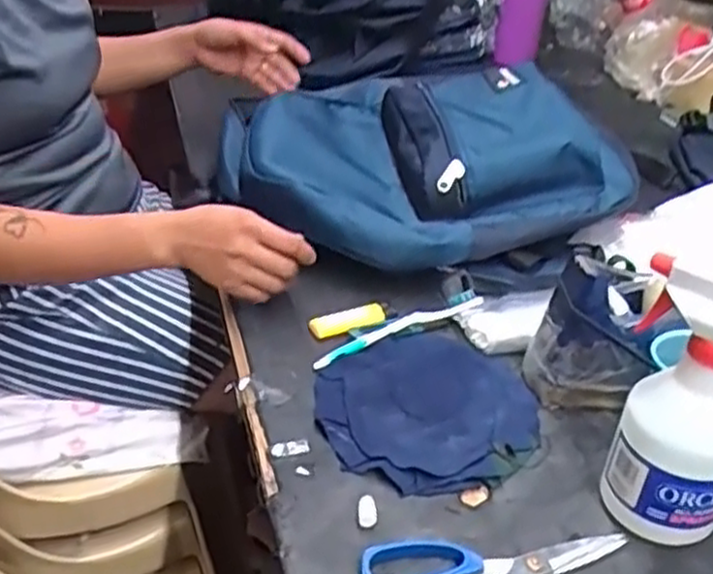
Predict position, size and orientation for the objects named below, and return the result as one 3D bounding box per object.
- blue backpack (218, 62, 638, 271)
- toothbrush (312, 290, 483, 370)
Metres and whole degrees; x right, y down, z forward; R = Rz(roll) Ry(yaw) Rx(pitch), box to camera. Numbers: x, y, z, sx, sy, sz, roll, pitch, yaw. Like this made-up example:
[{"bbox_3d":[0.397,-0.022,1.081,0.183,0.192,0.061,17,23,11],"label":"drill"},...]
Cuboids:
[{"bbox_3d":[0.056,-0.144,0.839,0.371,0.130,0.323,-10,36,-20],"label":"blue backpack"},{"bbox_3d":[0.038,0.035,0.684,0.176,0.012,0.021,-16,39,-27],"label":"toothbrush"}]

